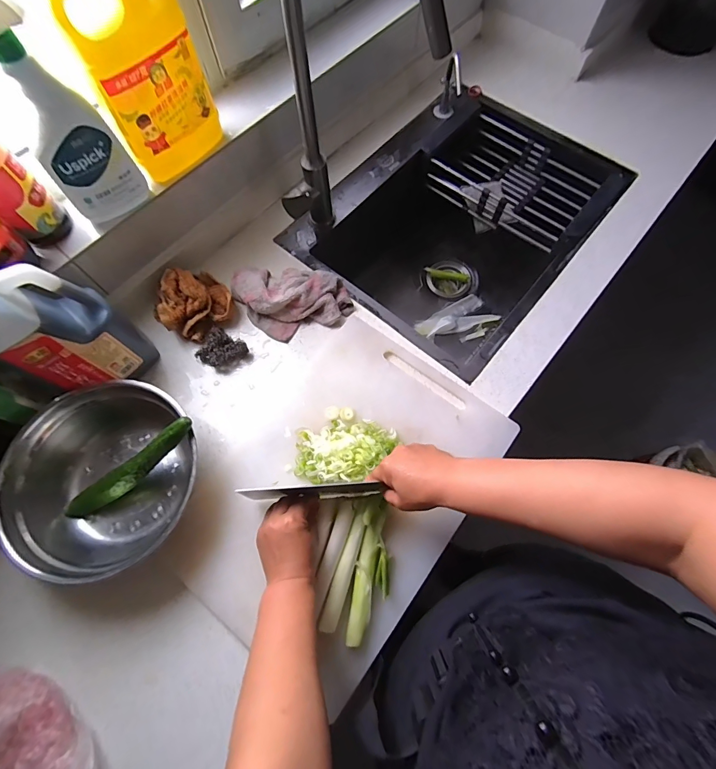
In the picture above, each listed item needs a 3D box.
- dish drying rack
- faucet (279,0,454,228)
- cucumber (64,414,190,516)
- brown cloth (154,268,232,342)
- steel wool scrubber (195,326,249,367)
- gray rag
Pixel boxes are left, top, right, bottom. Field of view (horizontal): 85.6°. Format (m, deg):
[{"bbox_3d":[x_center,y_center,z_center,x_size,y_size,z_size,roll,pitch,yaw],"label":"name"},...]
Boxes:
[{"bbox_3d":[0.355,-0.454,0.861,0.382,0.093,0.218,39,74,13],"label":"dish drying rack"},{"bbox_3d":[-0.011,-0.381,0.560,0.234,0.424,0.057,2,69,1],"label":"faucet"},{"bbox_3d":[-0.319,0.121,0.544,0.246,0.035,0.029,-37,72,13],"label":"cucumber"},{"bbox_3d":[-0.281,-0.137,0.657,0.123,0.075,0.102,-34,73,-12],"label":"brown cloth"},{"bbox_3d":[-0.228,-0.056,0.650,0.071,0.034,0.064,33,73,12],"label":"steel wool scrubber"},{"bbox_3d":[-0.118,-0.144,0.670,0.207,0.051,0.120,7,69,3],"label":"gray rag"}]

